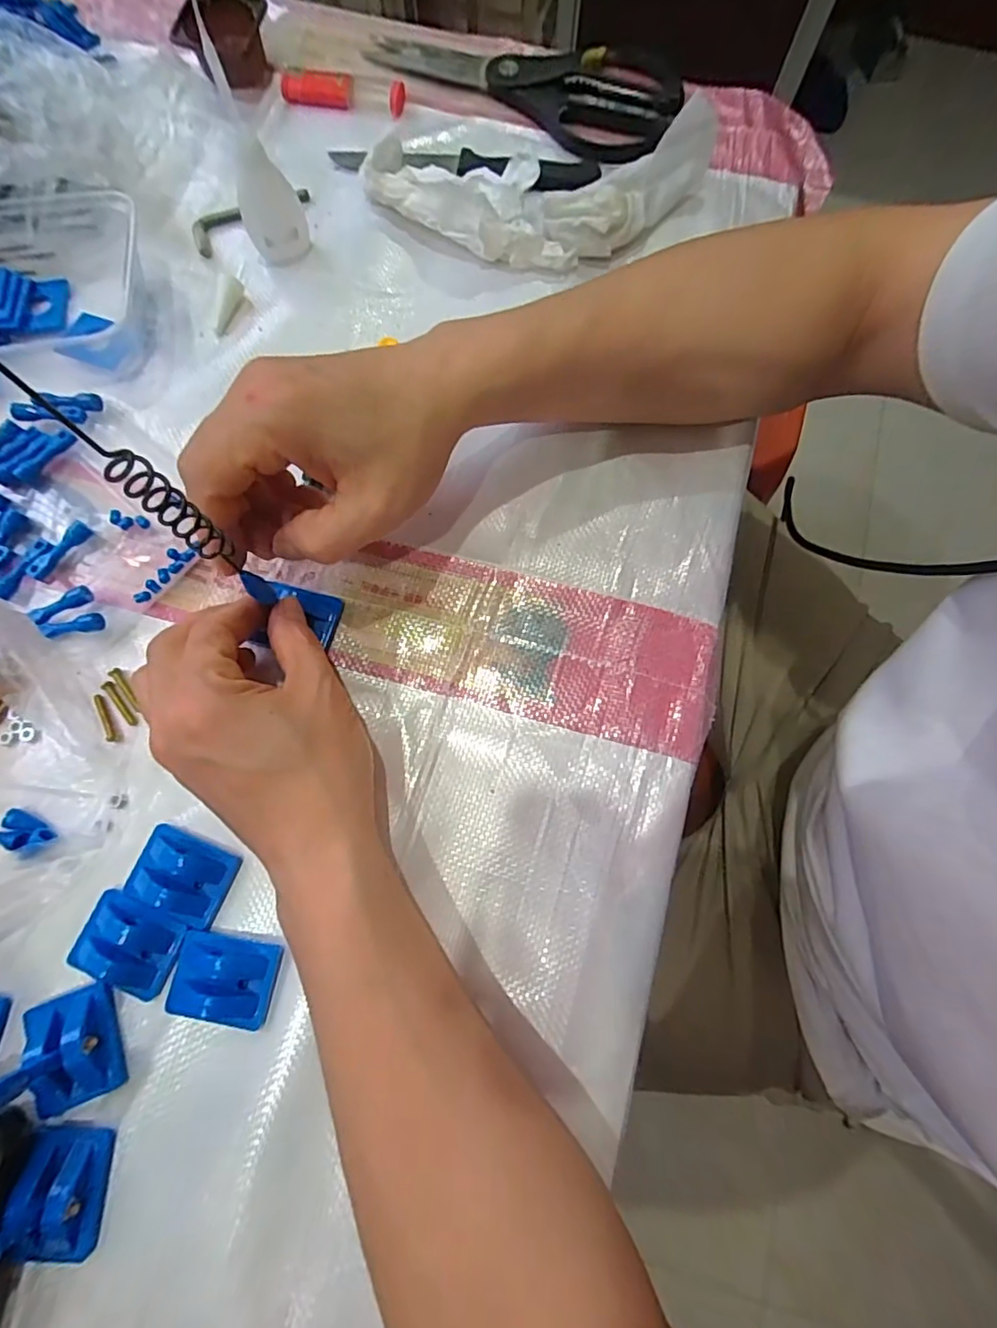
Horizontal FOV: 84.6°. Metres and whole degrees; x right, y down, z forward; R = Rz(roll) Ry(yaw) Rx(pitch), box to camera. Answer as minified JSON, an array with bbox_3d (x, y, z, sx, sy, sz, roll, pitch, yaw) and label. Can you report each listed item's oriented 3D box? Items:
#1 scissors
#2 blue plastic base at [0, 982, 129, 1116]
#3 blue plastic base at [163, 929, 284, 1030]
[{"bbox_3d":[0.019,-0.408,0.378,0.210,0.007,0.105,26,77,6],"label":"scissors"},{"bbox_3d":[-0.184,0.161,0.215,0.035,0.053,0.044,-20,77,-5],"label":"blue plastic base"},{"bbox_3d":[-0.123,0.140,0.243,0.046,0.009,0.033,9,76,2],"label":"blue plastic base"}]

